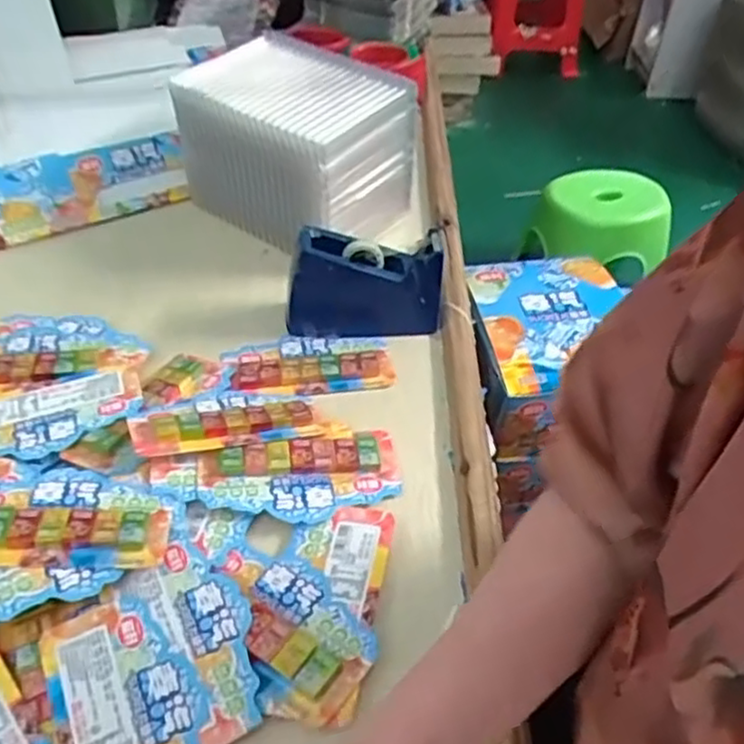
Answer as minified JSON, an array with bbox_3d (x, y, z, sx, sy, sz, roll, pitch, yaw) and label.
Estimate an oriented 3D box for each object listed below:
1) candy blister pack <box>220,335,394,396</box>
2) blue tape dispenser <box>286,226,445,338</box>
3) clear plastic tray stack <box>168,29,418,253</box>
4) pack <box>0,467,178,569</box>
[{"bbox_3d":[-0.054,-0.009,0.622,0.139,0.016,0.069,-5,45,-8],"label":"candy blister pack"},{"bbox_3d":[-0.006,-0.077,0.638,0.136,0.087,0.053,2,44,-2],"label":"blue tape dispenser"},{"bbox_3d":[-0.075,-0.228,0.741,0.189,0.162,0.154,29,50,24],"label":"clear plastic tray stack"},{"bbox_3d":[-0.208,0.095,0.474,0.146,0.022,0.078,2,44,-2],"label":"pack"}]

